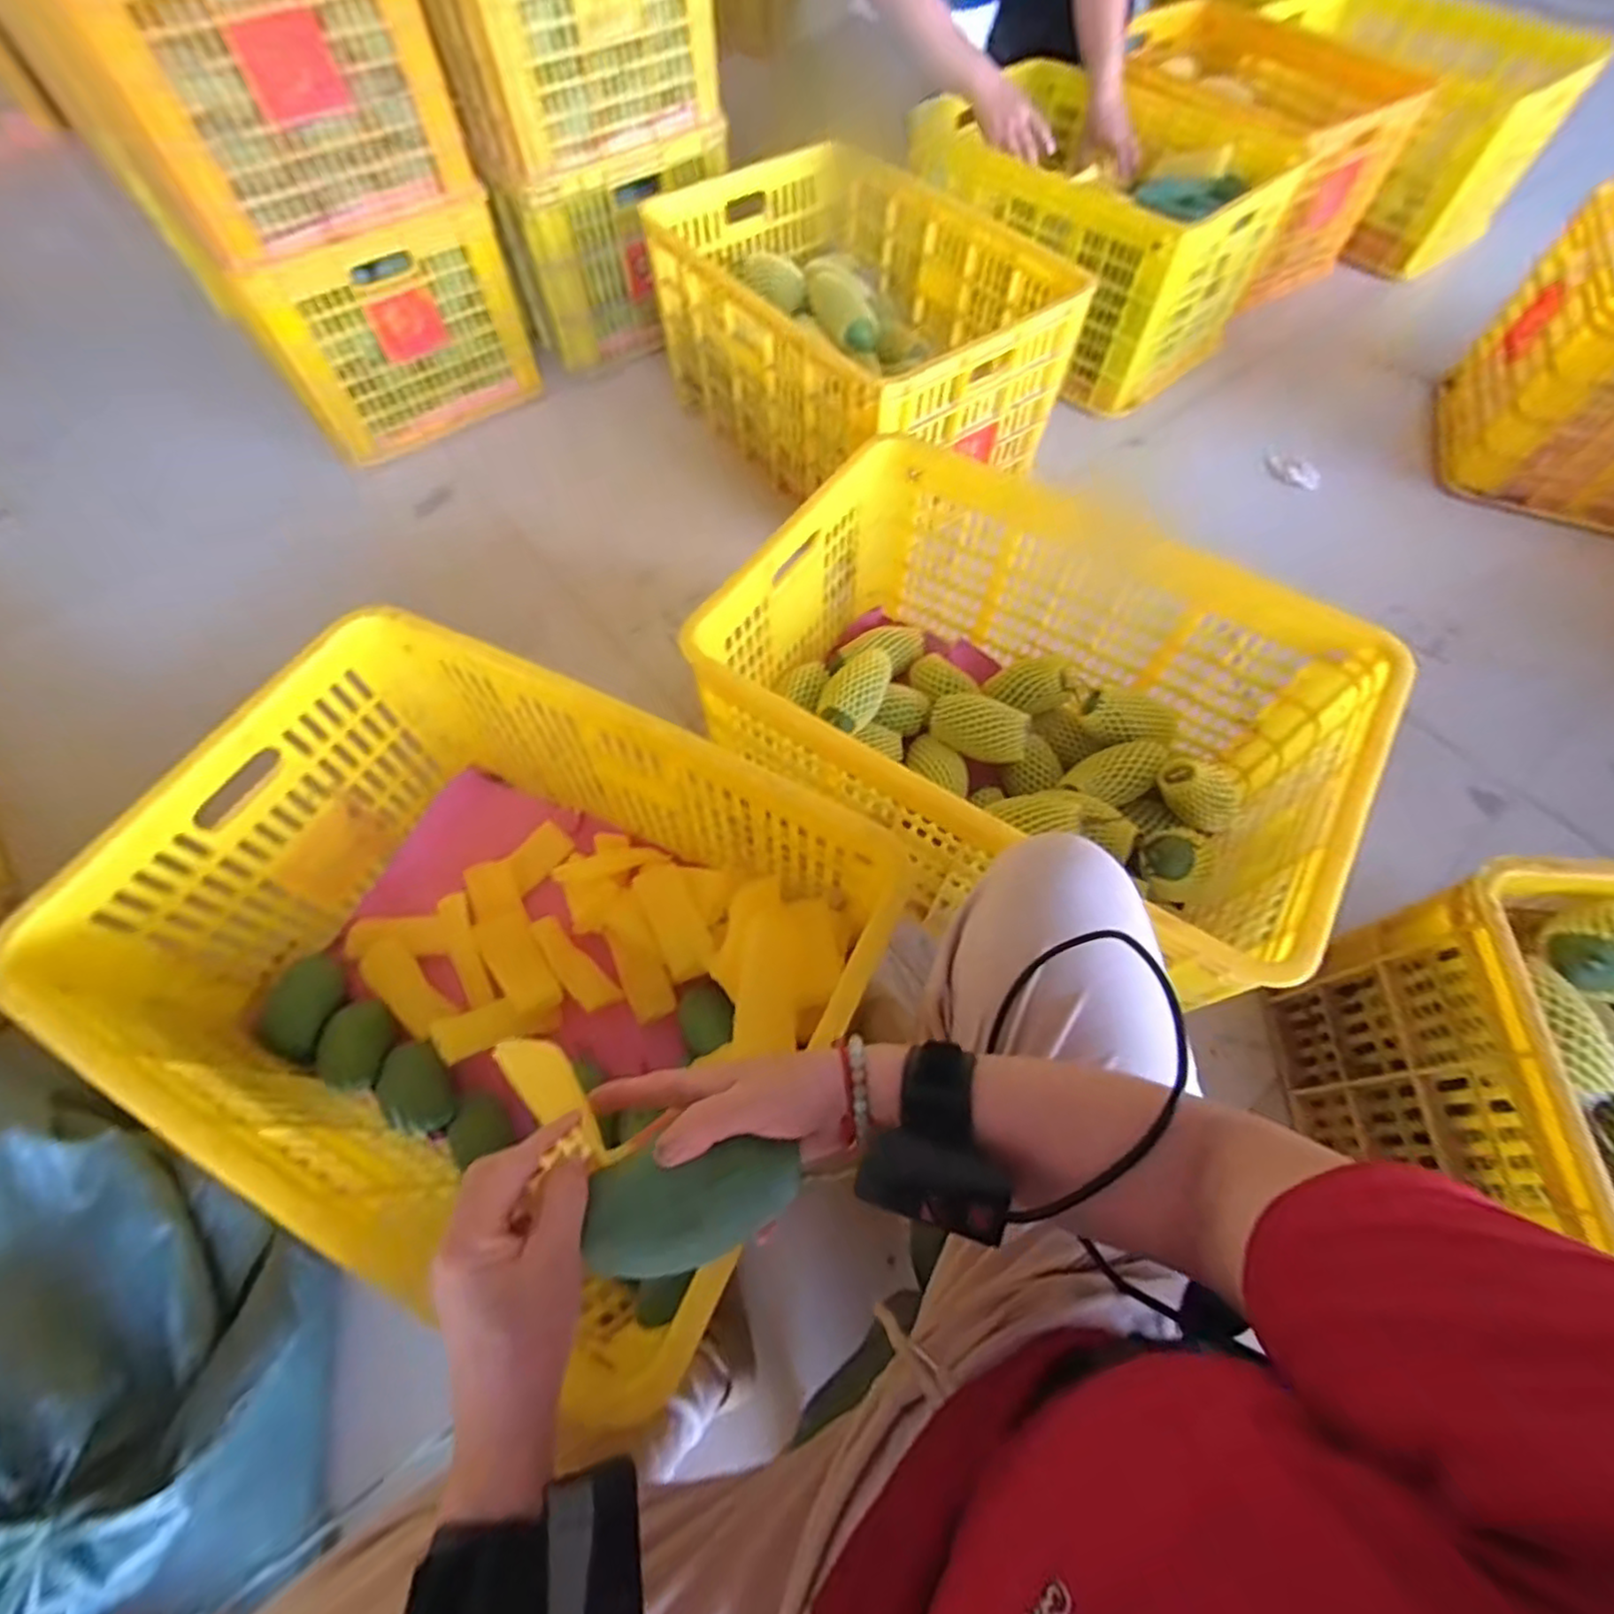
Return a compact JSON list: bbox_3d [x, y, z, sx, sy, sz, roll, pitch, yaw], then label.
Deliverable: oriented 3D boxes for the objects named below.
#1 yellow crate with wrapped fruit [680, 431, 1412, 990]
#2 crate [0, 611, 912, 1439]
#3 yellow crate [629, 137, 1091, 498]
[{"bbox_3d":[0.229,-0.096,0.783,0.596,0.280,0.430,31,66,15],"label":"yellow crate with wrapped fruit"},{"bbox_3d":[-0.276,0.150,0.675,0.603,0.320,0.418,25,65,12],"label":"crate"},{"bbox_3d":[0.075,-0.810,1.179,0.460,0.281,0.657,-35,68,-17],"label":"yellow crate"}]

